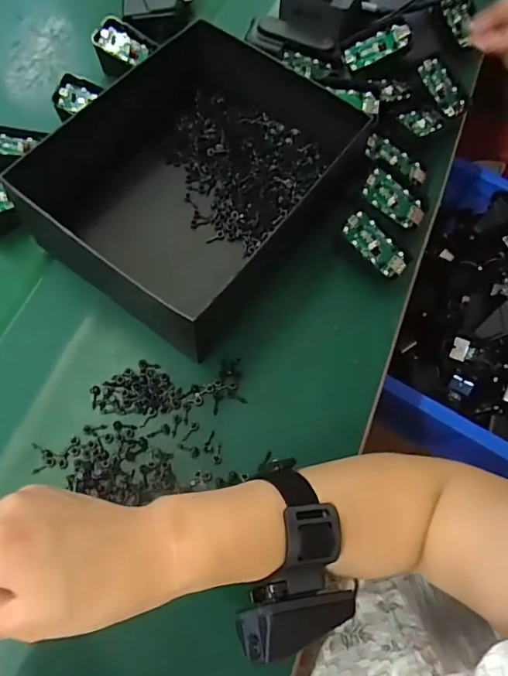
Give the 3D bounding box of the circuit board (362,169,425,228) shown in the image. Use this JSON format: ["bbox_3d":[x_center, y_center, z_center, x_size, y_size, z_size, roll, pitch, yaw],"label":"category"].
[{"bbox_3d":[0.130,-0.127,0.448,0.064,0.005,0.029,32,86,-16],"label":"circuit board"}]

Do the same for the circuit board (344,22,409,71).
[{"bbox_3d":[0.125,-0.298,0.495,0.064,0.007,0.032,-19,67,17],"label":"circuit board"}]

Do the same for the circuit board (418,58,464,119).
[{"bbox_3d":[0.196,-0.260,0.504,0.033,0.004,0.065,-30,88,-14],"label":"circuit board"}]

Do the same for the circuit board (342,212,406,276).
[{"bbox_3d":[0.108,-0.083,0.428,0.064,0.006,0.030,44,71,-5],"label":"circuit board"}]

